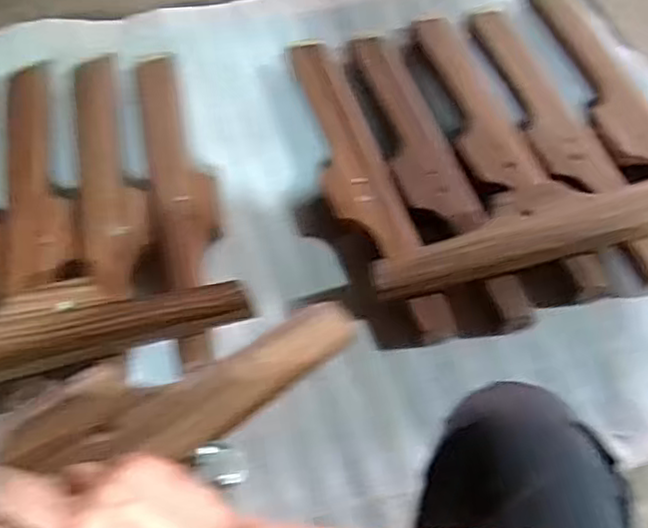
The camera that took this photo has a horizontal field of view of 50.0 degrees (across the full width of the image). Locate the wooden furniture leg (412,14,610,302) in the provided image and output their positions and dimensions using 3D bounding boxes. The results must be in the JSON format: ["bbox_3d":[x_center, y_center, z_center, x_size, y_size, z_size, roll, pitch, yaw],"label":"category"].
[{"bbox_3d":[0.235,-0.187,0.976,0.095,0.040,0.570,-11,57,-7],"label":"wooden furniture leg"}]

